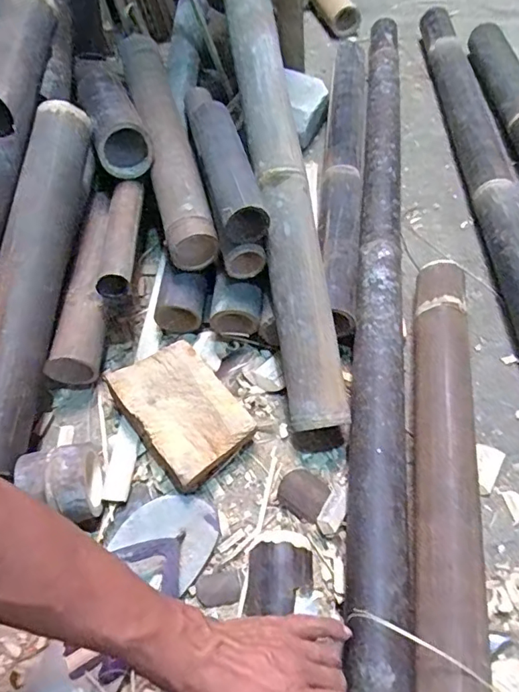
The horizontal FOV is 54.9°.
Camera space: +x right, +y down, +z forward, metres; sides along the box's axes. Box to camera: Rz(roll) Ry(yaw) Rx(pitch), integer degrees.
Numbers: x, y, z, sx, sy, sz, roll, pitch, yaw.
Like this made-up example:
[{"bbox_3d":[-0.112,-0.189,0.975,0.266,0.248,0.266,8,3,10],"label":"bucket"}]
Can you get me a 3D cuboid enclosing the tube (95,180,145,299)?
[{"bbox_3d":[-0.186,-0.152,0.679,0.040,0.047,0.220,-2,56,0],"label":"tube"}]

